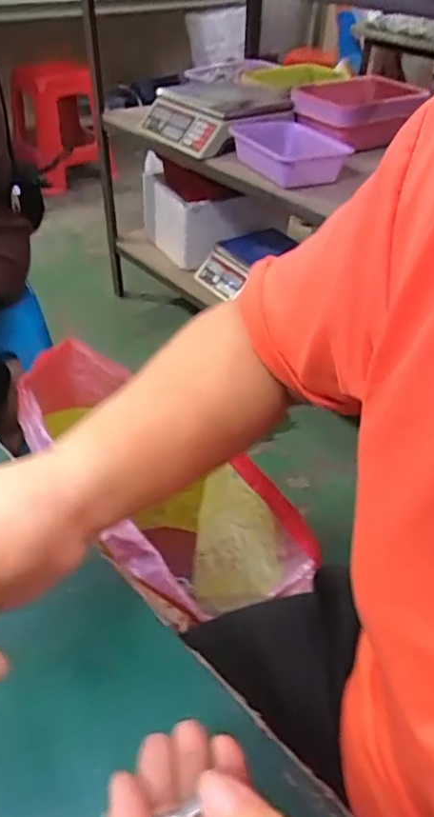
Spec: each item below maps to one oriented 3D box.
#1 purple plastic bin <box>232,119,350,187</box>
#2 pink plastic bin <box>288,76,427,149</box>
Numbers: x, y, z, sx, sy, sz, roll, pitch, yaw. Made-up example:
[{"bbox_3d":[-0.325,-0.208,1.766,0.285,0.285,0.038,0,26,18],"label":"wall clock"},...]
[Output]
[{"bbox_3d":[0.148,-0.534,1.216,0.204,0.068,0.239,-22,47,-25],"label":"purple plastic bin"},{"bbox_3d":[0.316,-0.672,1.310,0.269,0.102,0.193,-15,44,-18],"label":"pink plastic bin"}]

